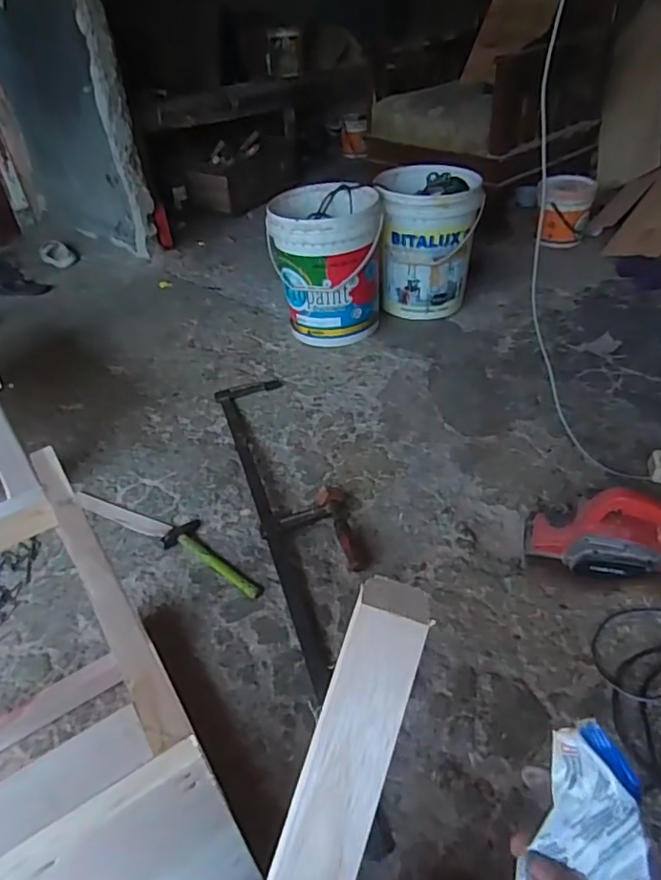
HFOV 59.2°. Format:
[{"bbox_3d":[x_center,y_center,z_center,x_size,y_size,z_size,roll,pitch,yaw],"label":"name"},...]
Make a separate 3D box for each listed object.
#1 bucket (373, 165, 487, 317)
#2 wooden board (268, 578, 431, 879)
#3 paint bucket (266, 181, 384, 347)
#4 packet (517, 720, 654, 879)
[{"bbox_3d":[0.292,-0.601,1.730,0.282,0.398,0.268,2,42,10],"label":"bucket"},{"bbox_3d":[-0.027,0.310,0.342,0.052,0.014,0.456,20,76,-1],"label":"wooden board"},{"bbox_3d":[-0.005,-0.499,1.675,0.308,0.364,0.305,-4,41,3],"label":"paint bucket"},{"bbox_3d":[0.147,0.264,0.345,0.060,0.043,0.176,11,84,19],"label":"packet"}]

